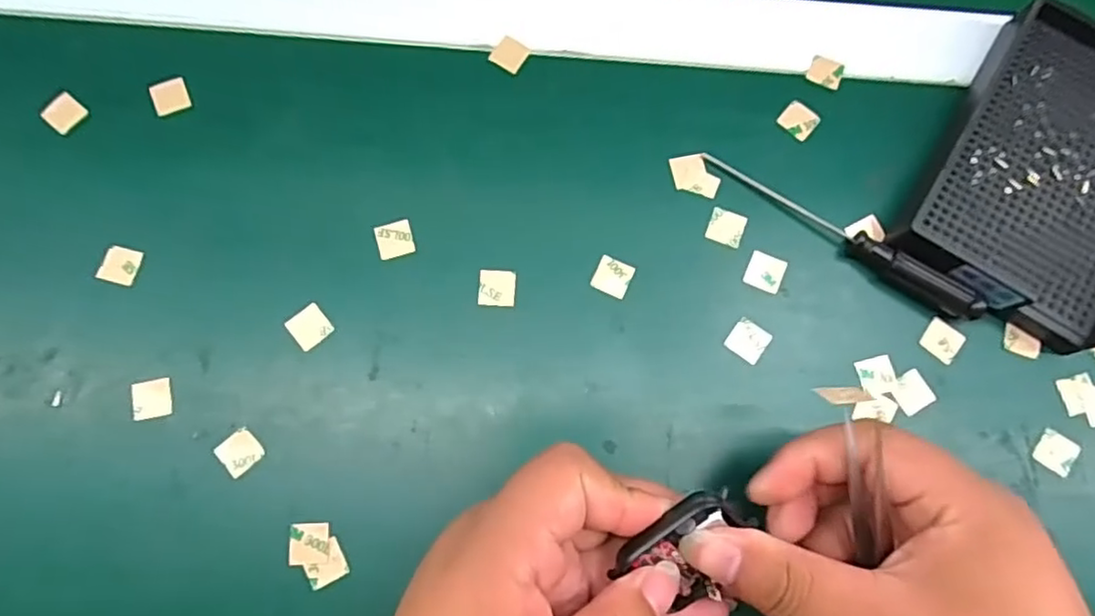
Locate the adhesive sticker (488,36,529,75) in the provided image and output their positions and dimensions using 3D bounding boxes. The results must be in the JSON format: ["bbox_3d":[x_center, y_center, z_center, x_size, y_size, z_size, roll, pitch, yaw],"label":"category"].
[{"bbox_3d":[-0.017,-0.120,0.300,0.016,0.004,0.016,32,78,6],"label":"adhesive sticker"}]

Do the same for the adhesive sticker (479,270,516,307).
[{"bbox_3d":[-0.022,-0.009,0.276,0.016,0.004,0.016,2,74,0],"label":"adhesive sticker"}]

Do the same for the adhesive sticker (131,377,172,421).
[{"bbox_3d":[-0.163,0.038,0.262,0.015,0.004,0.016,-11,77,-14],"label":"adhesive sticker"}]

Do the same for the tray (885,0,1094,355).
[{"bbox_3d":[0.223,-0.062,0.281,0.090,0.025,0.138,33,78,6],"label":"tray"}]

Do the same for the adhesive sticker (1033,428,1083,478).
[{"bbox_3d":[0.212,0.060,0.264,0.016,0.004,0.015,34,86,10],"label":"adhesive sticker"}]

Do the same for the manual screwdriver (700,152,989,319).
[{"bbox_3d":[0.127,-0.033,0.277,0.130,0.014,0.011,33,78,7],"label":"manual screwdriver"}]

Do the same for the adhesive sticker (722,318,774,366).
[{"bbox_3d":[0.086,0.014,0.271,0.016,0.004,0.016,35,78,7],"label":"adhesive sticker"}]

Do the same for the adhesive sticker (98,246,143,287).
[{"bbox_3d":[-0.184,-0.018,0.274,0.015,0.004,0.016,15,69,-9],"label":"adhesive sticker"}]

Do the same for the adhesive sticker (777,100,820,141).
[{"bbox_3d":[0.117,-0.087,0.296,0.016,0.004,0.017,36,80,5],"label":"adhesive sticker"}]

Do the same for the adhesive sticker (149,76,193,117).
[{"bbox_3d":[-0.173,-0.097,0.292,0.015,0.004,0.015,-23,78,-6],"label":"adhesive sticker"}]

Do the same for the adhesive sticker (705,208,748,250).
[{"bbox_3d":[0.080,-0.036,0.283,0.015,0.004,0.016,21,77,7],"label":"adhesive sticker"}]

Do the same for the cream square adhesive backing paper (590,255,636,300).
[{"bbox_3d":[0.029,-0.014,0.278,0.016,0.004,0.016,25,79,3],"label":"cream square adhesive backing paper"}]

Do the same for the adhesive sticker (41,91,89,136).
[{"bbox_3d":[-0.219,-0.088,0.289,0.013,0.004,0.016,38,79,8],"label":"adhesive sticker"}]

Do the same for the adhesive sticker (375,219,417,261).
[{"bbox_3d":[-0.067,-0.030,0.280,0.016,0.004,0.017,-14,81,-8],"label":"adhesive sticker"}]

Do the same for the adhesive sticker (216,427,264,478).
[{"bbox_3d":[-0.124,0.058,0.258,0.015,0.004,0.015,-42,85,-16],"label":"adhesive sticker"}]

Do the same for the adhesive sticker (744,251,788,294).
[{"bbox_3d":[0.096,-0.016,0.279,0.015,0.004,0.016,22,79,5],"label":"adhesive sticker"}]

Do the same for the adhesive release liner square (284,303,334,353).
[{"bbox_3d":[-0.101,0.008,0.270,0.016,0.004,0.016,-40,88,-16],"label":"adhesive release liner square"}]

